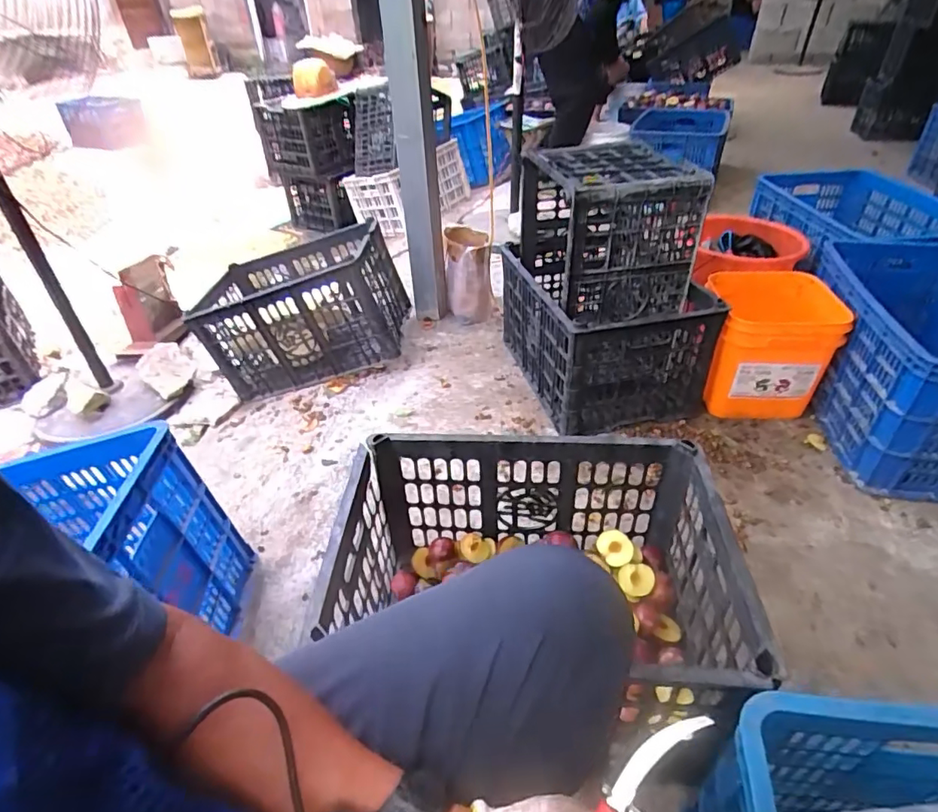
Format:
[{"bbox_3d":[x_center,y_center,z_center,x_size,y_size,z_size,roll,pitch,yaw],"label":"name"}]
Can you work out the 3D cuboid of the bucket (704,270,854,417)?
[{"bbox_3d":[0.689,-0.137,1.236,0.285,0.238,0.270,5,40,11],"label":"bucket"}]

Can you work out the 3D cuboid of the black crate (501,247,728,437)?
[{"bbox_3d":[0.313,-0.187,1.298,0.348,0.267,0.481,-12,40,-9],"label":"black crate"}]

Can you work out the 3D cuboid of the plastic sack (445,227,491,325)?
[{"bbox_3d":[-0.002,-0.393,1.607,0.137,0.247,0.173,-5,39,0],"label":"plastic sack"}]

